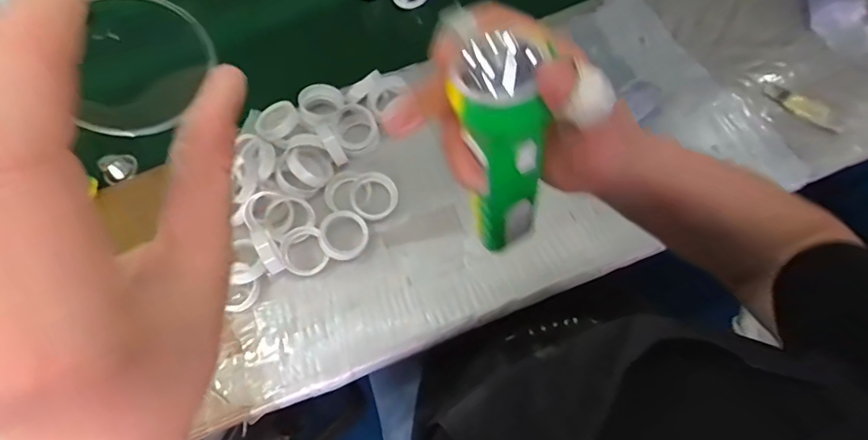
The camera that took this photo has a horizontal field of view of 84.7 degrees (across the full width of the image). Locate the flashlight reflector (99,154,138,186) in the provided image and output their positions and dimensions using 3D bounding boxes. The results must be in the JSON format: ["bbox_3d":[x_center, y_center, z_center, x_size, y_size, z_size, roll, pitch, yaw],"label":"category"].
[{"bbox_3d":[-0.410,-0.067,0.619,0.032,0.027,0.037,-10,66,2],"label":"flashlight reflector"}]

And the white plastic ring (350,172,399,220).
[{"bbox_3d":[-0.068,-0.027,0.545,0.053,0.018,0.055,-2,66,6],"label":"white plastic ring"}]

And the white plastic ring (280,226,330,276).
[{"bbox_3d":[-0.145,0.035,0.527,0.049,0.018,0.052,-2,66,6],"label":"white plastic ring"}]

